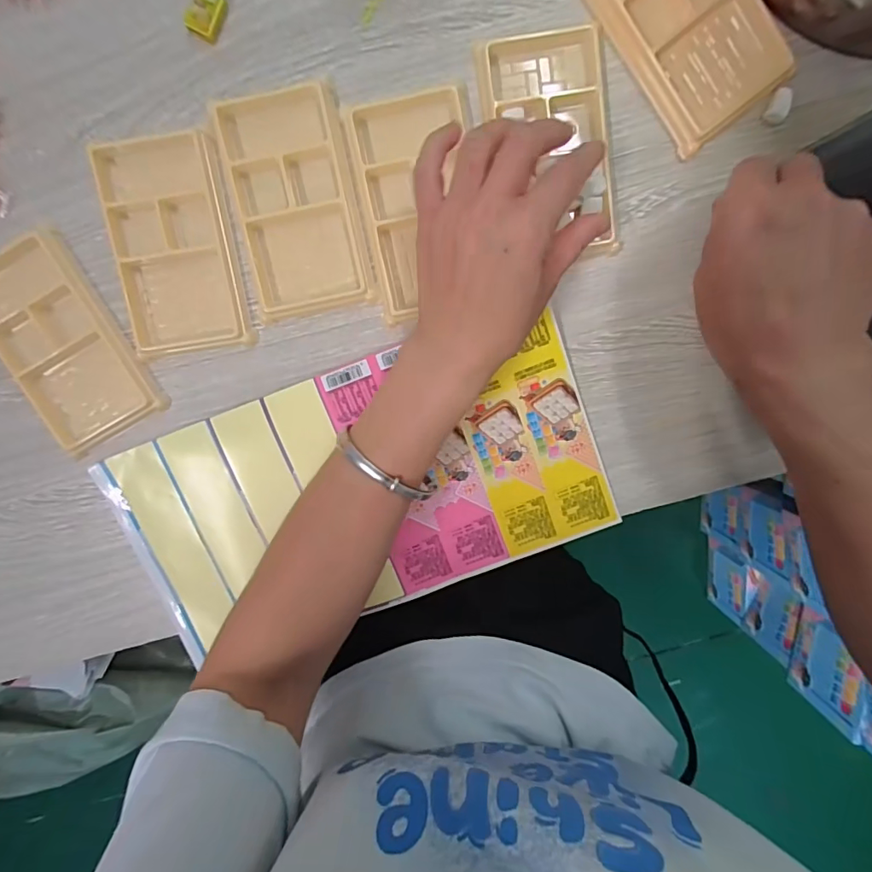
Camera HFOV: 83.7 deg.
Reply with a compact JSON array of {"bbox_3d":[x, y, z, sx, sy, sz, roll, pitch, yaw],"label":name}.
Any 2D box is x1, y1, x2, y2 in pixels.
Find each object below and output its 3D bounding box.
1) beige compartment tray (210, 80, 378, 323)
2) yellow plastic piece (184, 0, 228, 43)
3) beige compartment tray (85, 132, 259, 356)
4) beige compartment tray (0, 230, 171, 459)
[{"bbox_3d":[-0.091,-0.152,0.315,0.078,0.011,0.139,-11,99,2],"label":"beige compartment tray"},{"bbox_3d":[-0.138,-0.255,0.293,0.018,0.010,0.026,25,99,-4],"label":"yellow plastic piece"},{"bbox_3d":[-0.170,-0.124,0.320,0.076,0.010,0.136,-8,99,1],"label":"beige compartment tray"},{"bbox_3d":[-0.248,-0.060,0.322,0.075,0.011,0.133,-30,98,5],"label":"beige compartment tray"}]

